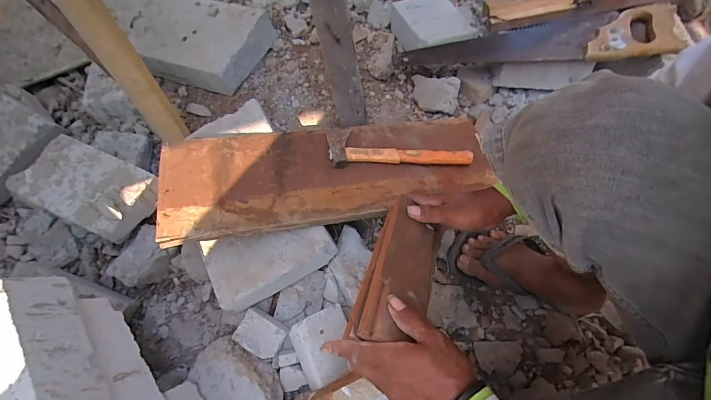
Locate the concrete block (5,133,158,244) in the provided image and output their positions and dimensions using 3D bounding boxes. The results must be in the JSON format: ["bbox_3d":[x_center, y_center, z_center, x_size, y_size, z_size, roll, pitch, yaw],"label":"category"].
[{"bbox_3d":[-0.465,-0.021,0.587,0.208,0.052,0.133,22,71,11],"label":"concrete block"}]

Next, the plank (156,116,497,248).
[{"bbox_3d":[-0.034,-0.056,0.585,0.556,0.028,0.189,-10,68,-13],"label":"plank"}]

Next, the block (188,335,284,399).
[{"bbox_3d":[-0.191,0.299,0.551,0.111,0.060,0.146,-35,71,-11],"label":"block"}]

